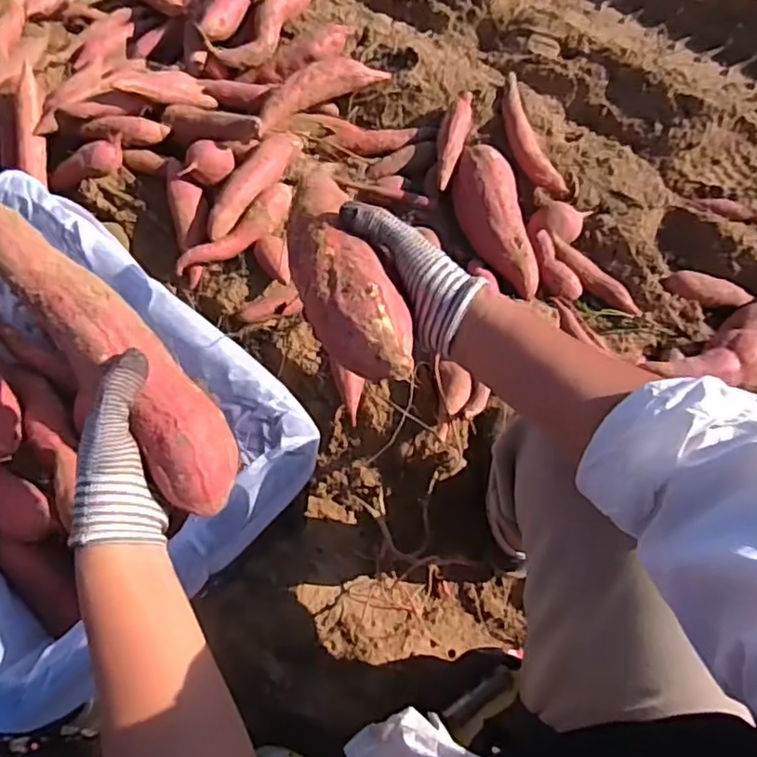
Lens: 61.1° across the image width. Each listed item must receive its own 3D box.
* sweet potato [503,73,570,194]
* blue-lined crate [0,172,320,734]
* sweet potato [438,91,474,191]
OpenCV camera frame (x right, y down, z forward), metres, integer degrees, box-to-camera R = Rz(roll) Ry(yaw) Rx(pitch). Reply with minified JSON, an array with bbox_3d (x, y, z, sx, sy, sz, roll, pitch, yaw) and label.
[{"bbox_3d":[0.247,-0.414,1.094,0.063,0.042,0.254,-15,69,-9],"label":"sweet potato"},{"bbox_3d":[-0.343,0.051,0.687,0.496,0.227,0.356,39,71,12],"label":"blue-lined crate"},{"bbox_3d":[0.125,-0.399,1.073,0.048,0.034,0.202,14,68,3],"label":"sweet potato"}]

